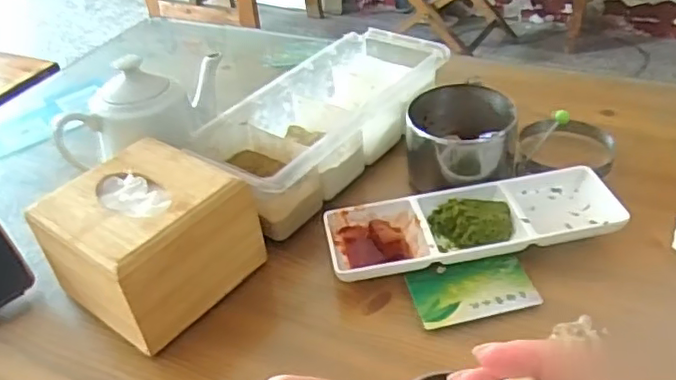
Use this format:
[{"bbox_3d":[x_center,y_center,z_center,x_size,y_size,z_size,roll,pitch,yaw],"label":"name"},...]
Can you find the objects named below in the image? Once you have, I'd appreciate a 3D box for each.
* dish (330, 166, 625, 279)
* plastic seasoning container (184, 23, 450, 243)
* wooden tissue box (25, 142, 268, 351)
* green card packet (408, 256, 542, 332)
[{"bbox_3d":[0.103,0.027,0.480,0.218,0.021,0.076,-10,39,-3],"label":"dish"},{"bbox_3d":[-0.012,-0.062,0.566,0.107,0.065,0.265,22,47,31],"label":"plastic seasoning container"},{"bbox_3d":[-0.141,0.040,0.458,0.110,0.090,0.123,24,48,33],"label":"wooden tissue box"},{"bbox_3d":[0.097,0.071,0.446,0.085,0.004,0.051,-11,39,-5],"label":"green card packet"}]

